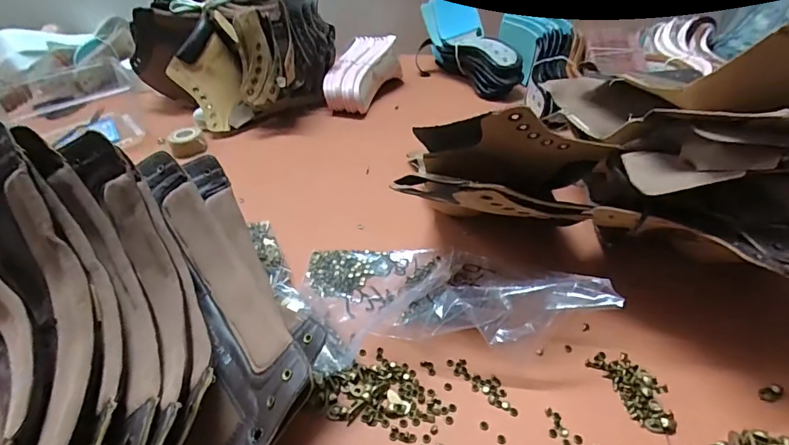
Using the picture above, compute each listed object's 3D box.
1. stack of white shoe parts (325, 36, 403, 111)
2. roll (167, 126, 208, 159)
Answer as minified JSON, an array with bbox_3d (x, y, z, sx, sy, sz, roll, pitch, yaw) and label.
[{"bbox_3d":[-0.050,-0.239,0.752,0.083,0.076,0.162,14,42,23],"label":"stack of white shoe parts"},{"bbox_3d":[-0.300,-0.115,0.663,0.046,0.031,0.046,-3,38,2],"label":"roll"}]

